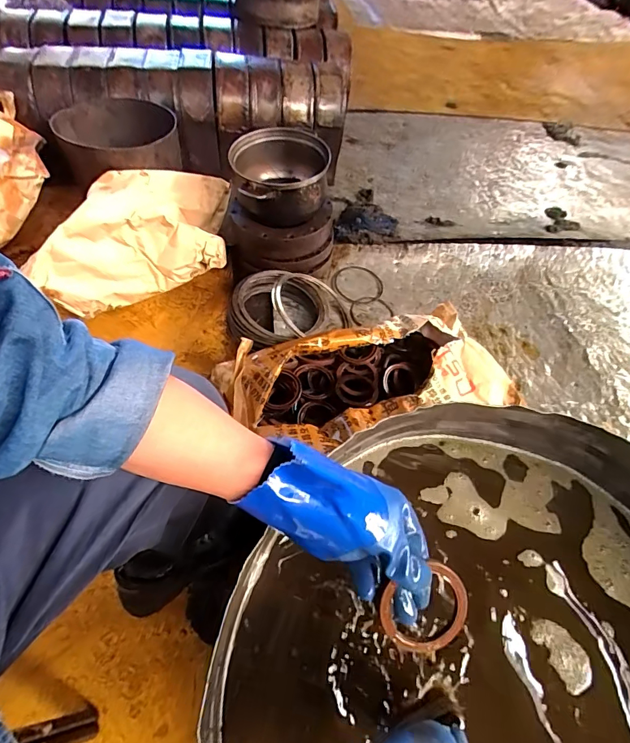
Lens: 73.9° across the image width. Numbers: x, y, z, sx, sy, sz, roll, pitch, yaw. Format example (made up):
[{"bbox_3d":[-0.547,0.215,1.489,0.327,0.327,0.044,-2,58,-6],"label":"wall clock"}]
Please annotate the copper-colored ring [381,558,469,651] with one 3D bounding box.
[{"bbox_3d":[0.105,0.227,0.396,0.085,0.008,0.068,-23,86,-5],"label":"copper-colored ring"}]

